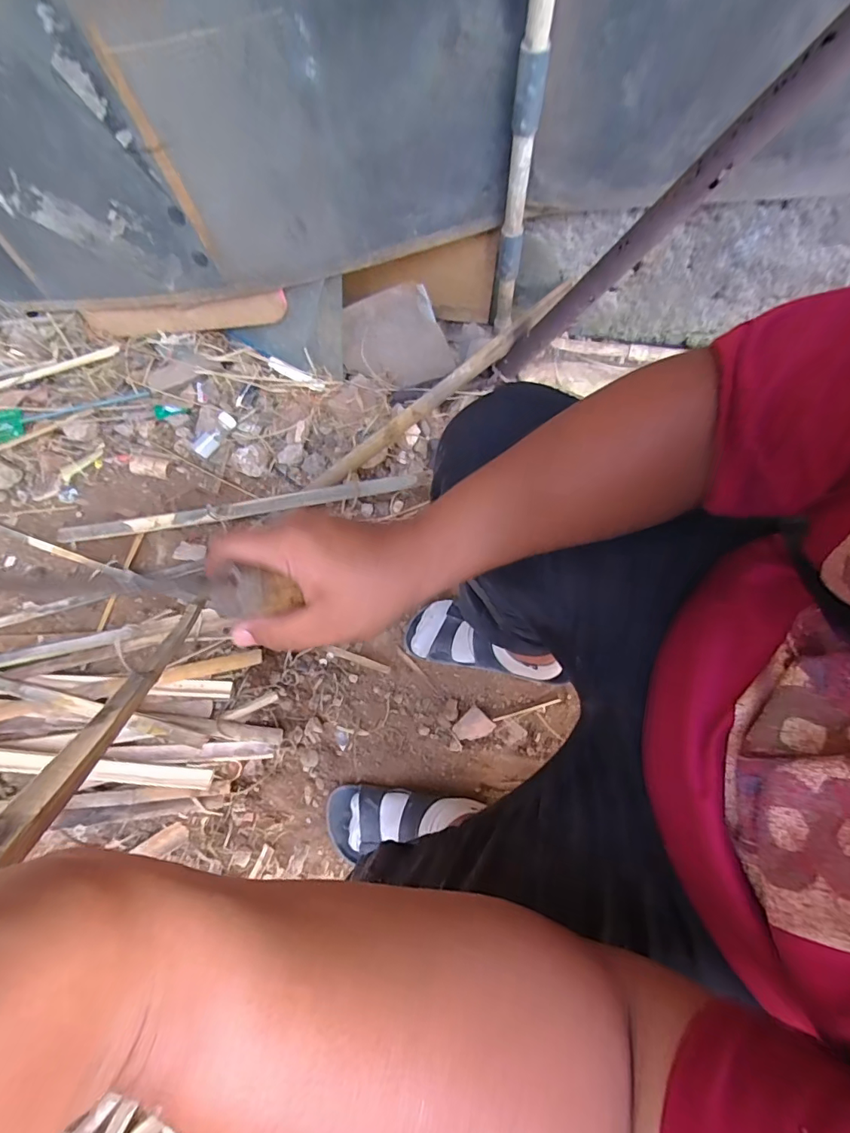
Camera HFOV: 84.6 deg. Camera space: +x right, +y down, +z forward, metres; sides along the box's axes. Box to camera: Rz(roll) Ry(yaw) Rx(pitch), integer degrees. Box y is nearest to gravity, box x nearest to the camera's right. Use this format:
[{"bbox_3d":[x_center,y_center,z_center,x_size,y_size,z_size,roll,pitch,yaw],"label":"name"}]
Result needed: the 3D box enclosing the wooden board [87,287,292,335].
[{"bbox_3d":[-0.452,-0.466,0.876,0.436,0.065,0.025,4,70,17],"label":"wooden board"}]

